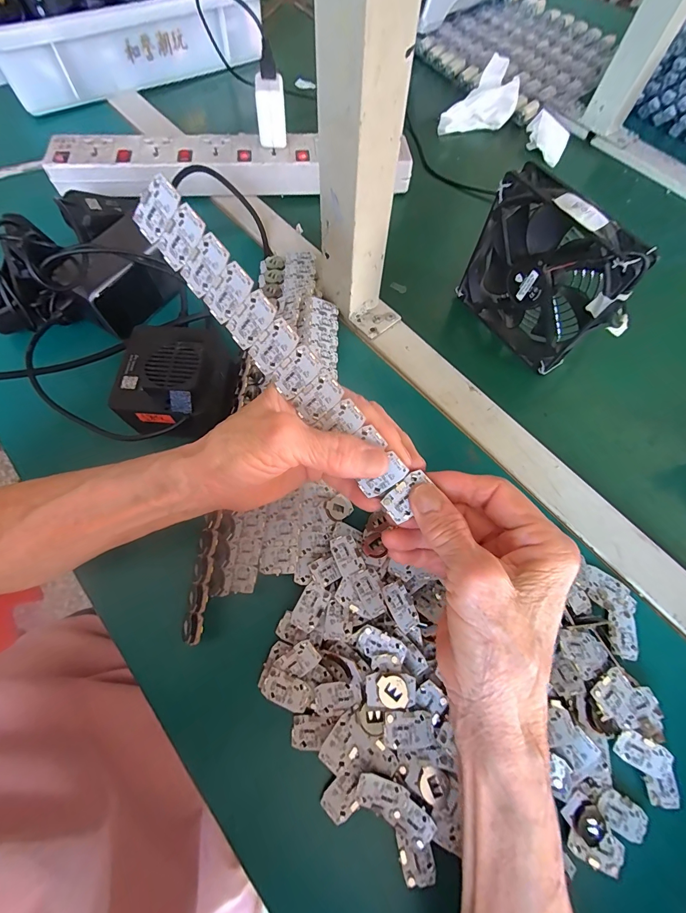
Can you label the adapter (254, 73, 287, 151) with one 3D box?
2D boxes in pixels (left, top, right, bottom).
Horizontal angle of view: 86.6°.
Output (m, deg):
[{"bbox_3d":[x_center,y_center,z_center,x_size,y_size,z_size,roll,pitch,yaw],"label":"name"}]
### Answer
[{"bbox_3d":[-0.074,-0.355,0.376,0.028,0.054,0.031,-4,68,-2],"label":"adapter"}]

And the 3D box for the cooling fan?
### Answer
[{"bbox_3d":[0.163,-0.148,0.301,0.034,0.113,0.120,-37,73,-14],"label":"cooling fan"}]

